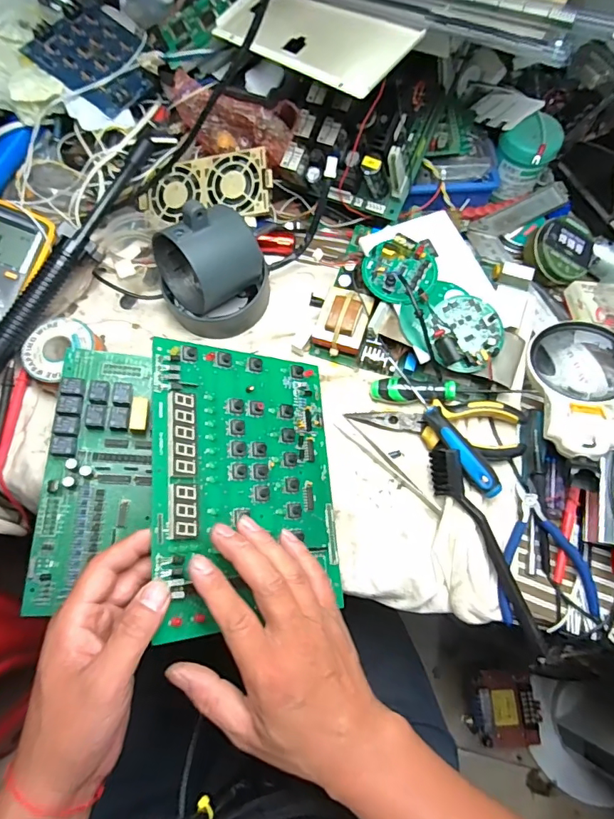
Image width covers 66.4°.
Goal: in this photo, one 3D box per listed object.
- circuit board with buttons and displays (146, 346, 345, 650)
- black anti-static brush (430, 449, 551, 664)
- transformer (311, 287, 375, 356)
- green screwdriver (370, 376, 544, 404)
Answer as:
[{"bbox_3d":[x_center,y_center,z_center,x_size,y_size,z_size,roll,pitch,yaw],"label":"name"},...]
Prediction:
[{"bbox_3d":[-0.042,0.054,0.376,0.157,0.010,0.212,6,71,-35],"label":"circuit board with buttons and displays"},{"bbox_3d":[0.152,0.120,0.401,0.026,0.037,0.183,-21,73,-7],"label":"black anti-static brush"},{"bbox_3d":[0.035,-0.086,0.472,0.049,0.038,0.057,17,72,5],"label":"transformer"},{"bbox_3d":[0.139,-0.015,0.450,0.153,0.030,0.024,6,72,2],"label":"green screwdriver"}]

